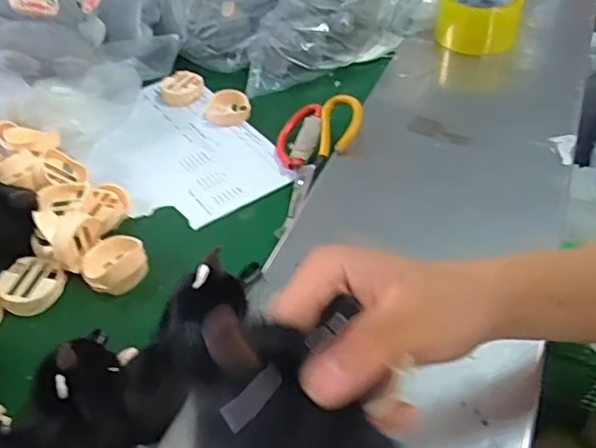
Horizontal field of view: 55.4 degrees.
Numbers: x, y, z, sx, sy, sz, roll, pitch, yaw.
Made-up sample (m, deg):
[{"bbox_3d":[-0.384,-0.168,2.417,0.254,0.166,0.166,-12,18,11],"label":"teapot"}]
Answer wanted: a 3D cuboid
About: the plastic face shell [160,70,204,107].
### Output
[{"bbox_3d":[-0.159,-0.190,0.780,0.057,0.019,0.076,-14,46,-9],"label":"plastic face shell"}]

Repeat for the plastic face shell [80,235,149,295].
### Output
[{"bbox_3d":[-0.176,0.039,0.547,0.059,0.023,0.054,-2,45,2],"label":"plastic face shell"}]

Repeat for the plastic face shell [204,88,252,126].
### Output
[{"bbox_3d":[-0.092,-0.153,0.742,0.060,0.019,0.061,-6,45,-2],"label":"plastic face shell"}]

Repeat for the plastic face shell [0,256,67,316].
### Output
[{"bbox_3d":[-0.250,0.056,0.532,0.054,0.020,0.056,-2,45,2],"label":"plastic face shell"}]

